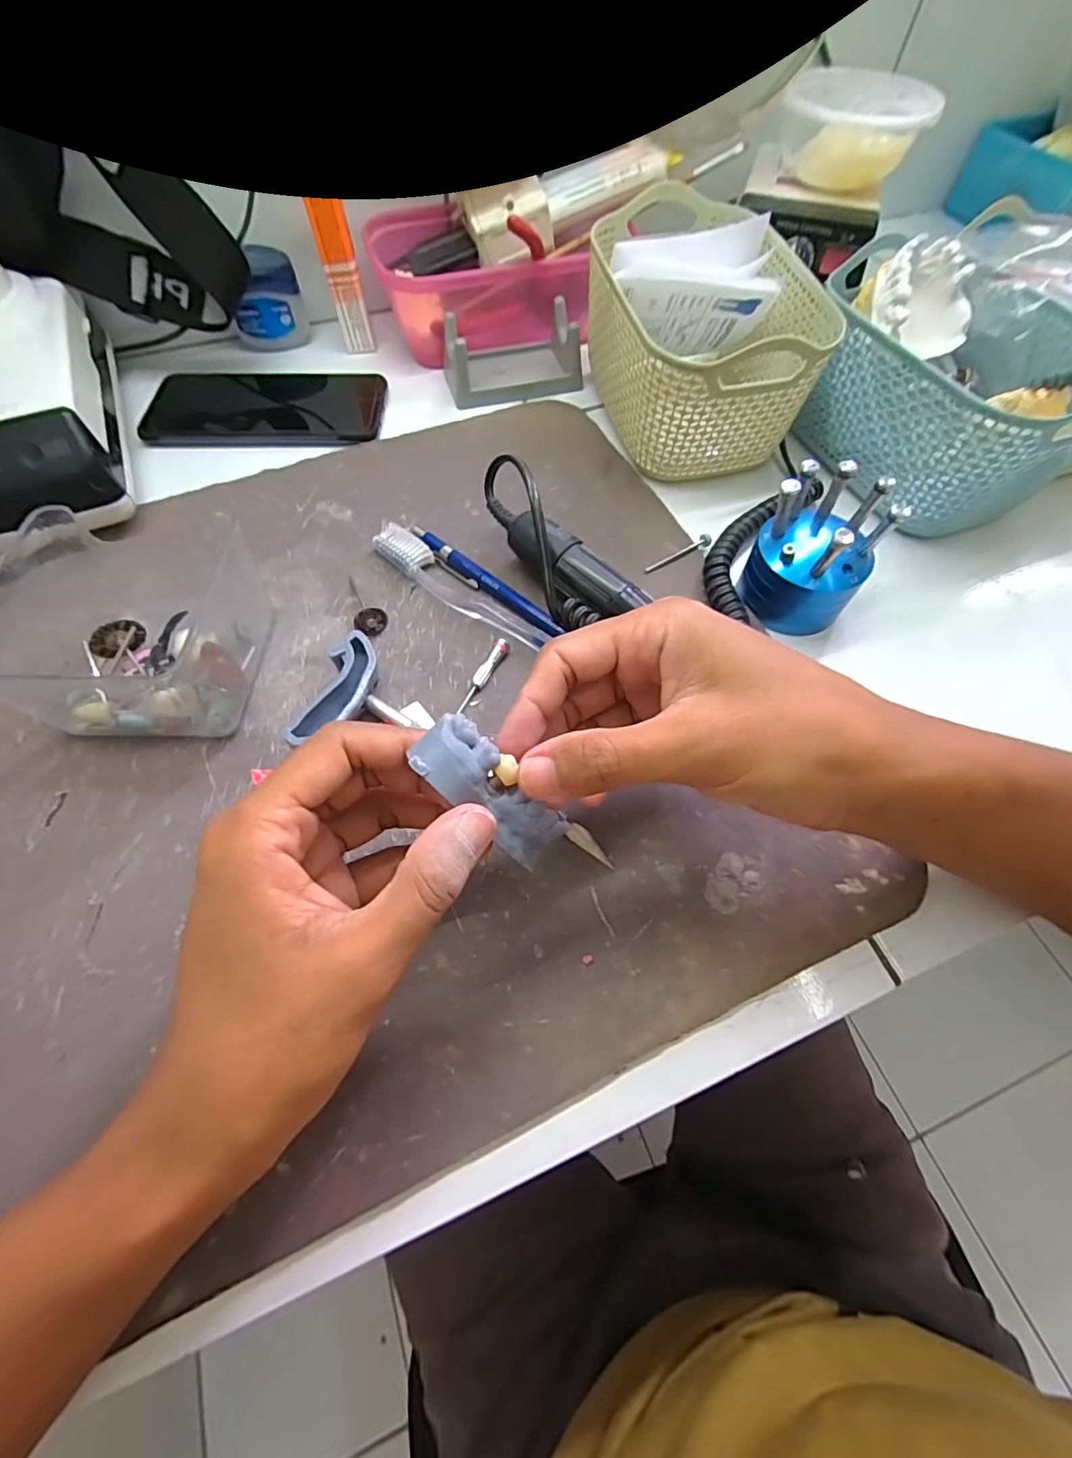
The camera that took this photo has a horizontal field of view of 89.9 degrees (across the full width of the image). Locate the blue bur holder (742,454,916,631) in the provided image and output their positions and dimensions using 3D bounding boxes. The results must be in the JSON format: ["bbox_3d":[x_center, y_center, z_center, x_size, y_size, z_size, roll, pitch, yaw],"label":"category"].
[{"bbox_3d":[0.145,-0.093,0.282,0.059,0.066,0.056,39,68,17],"label":"blue bur holder"}]

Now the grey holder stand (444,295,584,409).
[{"bbox_3d":[-0.020,-0.279,0.392,0.099,0.036,0.060,-11,63,-7],"label":"grey holder stand"}]

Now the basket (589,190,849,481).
[{"bbox_3d":[0.101,-0.248,0.351,0.119,0.087,0.170,-13,63,-8],"label":"basket"}]

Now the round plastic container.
[{"bbox_3d":[0.220,-0.417,0.376,0.089,0.048,0.089,1,62,-1],"label":"round plastic container"}]

